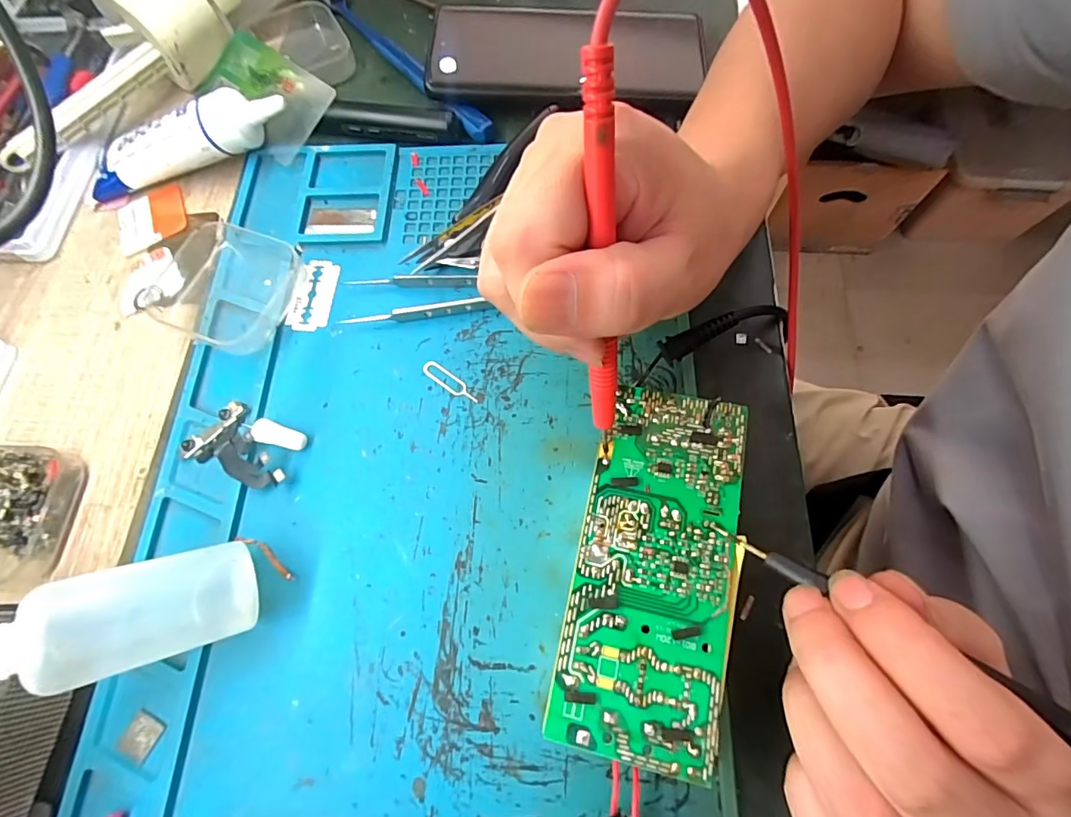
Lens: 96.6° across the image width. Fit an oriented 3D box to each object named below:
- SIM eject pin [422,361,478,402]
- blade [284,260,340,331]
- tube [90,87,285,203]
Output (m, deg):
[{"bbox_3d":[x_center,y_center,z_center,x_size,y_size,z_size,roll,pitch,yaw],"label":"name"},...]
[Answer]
[{"bbox_3d":[-0.041,-0.014,0.231,0.033,0.004,0.008,33,75,13],"label":"SIM eject pin"},{"bbox_3d":[-0.118,-0.061,0.252,0.023,0.004,0.042,1,71,3],"label":"blade"},{"bbox_3d":[-0.201,-0.153,0.273,0.124,0.019,0.031,-14,107,11],"label":"tube"}]

